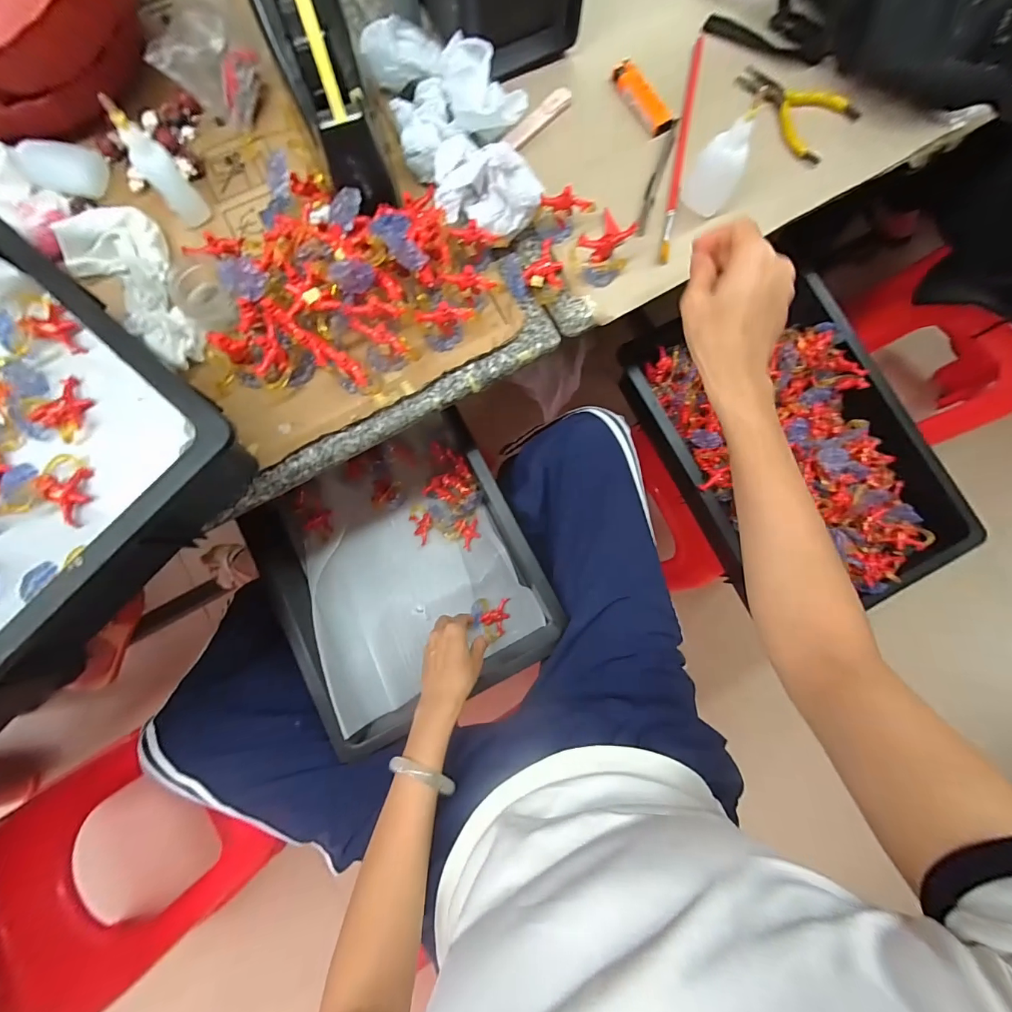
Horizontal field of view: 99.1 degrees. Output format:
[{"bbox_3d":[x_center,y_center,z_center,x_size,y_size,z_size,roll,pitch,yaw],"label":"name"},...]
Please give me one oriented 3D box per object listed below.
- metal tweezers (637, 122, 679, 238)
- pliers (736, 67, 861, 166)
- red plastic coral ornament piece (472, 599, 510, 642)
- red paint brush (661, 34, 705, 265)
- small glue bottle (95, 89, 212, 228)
[{"bbox_3d":[0.153,-0.334,0.431,0.012,0.009,0.135,20,82,2],"label":"metal tweezers"},{"bbox_3d":[0.293,-0.407,0.445,0.124,0.015,0.079,29,83,3],"label":"pliers"},{"bbox_3d":[-0.022,0.160,0.610,0.051,0.016,0.056,1,82,-1],"label":"red plastic coral ornament piece"},{"bbox_3d":[0.180,-0.373,0.438,0.014,0.011,0.276,12,82,1],"label":"red paint brush"},{"bbox_3d":[-0.300,-0.291,0.370,0.025,0.085,0.029,-27,83,-5],"label":"small glue bottle"}]

